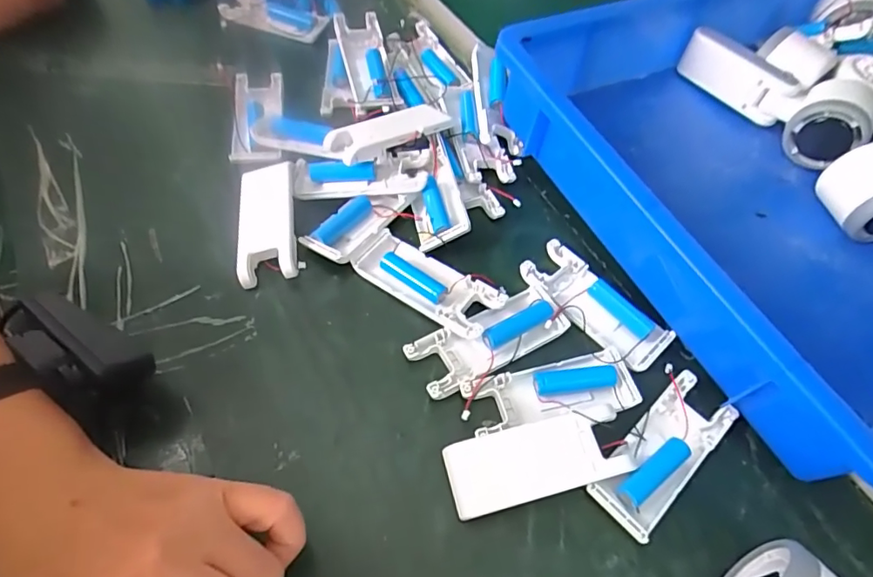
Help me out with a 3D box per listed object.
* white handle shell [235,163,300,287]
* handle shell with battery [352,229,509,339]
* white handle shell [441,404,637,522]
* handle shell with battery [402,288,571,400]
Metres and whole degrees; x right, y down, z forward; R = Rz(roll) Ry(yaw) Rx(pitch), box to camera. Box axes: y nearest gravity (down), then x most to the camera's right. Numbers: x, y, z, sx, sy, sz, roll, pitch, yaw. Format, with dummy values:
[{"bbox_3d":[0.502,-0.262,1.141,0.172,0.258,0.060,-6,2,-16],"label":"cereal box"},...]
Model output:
[{"bbox_3d":[-0.120,-0.046,0.367,0.038,0.023,0.094,-7,58,-8],"label":"white handle shell"},{"bbox_3d":[-0.007,-0.004,0.350,0.102,0.018,0.041,30,60,15],"label":"handle shell with battery"},{"bbox_3d":[0.058,0.096,0.288,0.102,0.022,0.039,-11,58,-11],"label":"white handle shell"},{"bbox_3d":[0.034,0.032,0.332,0.102,0.014,0.040,-25,62,-19],"label":"handle shell with battery"}]

